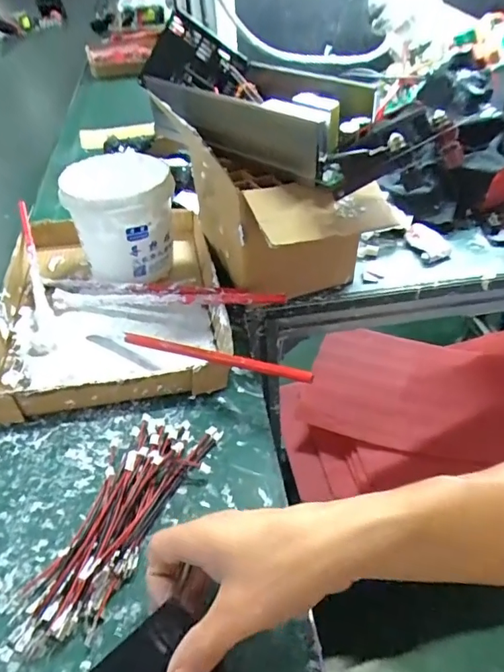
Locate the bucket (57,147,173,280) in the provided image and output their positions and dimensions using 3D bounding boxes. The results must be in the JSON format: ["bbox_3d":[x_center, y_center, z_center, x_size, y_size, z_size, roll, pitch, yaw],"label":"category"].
[{"bbox_3d":[-0.152,-0.138,0.593,0.114,0.118,0.116,-1,43,1],"label":"bucket"}]

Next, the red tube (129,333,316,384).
[{"bbox_3d":[-0.041,0.017,0.452,0.208,0.012,0.008,10,42,33],"label":"red tube"}]

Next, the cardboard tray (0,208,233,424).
[{"bbox_3d":[-0.162,-0.049,0.563,0.239,0.035,0.326,-10,43,-9],"label":"cardboard tray"}]

